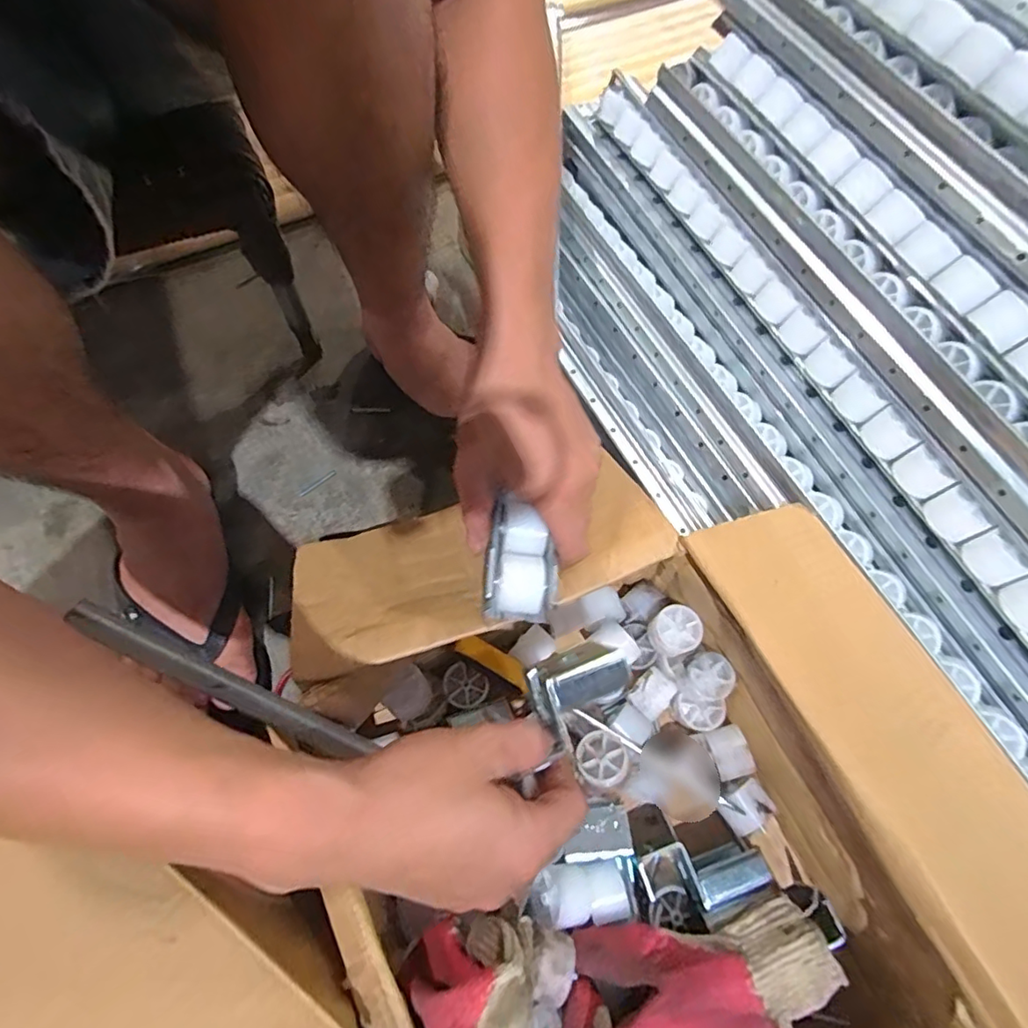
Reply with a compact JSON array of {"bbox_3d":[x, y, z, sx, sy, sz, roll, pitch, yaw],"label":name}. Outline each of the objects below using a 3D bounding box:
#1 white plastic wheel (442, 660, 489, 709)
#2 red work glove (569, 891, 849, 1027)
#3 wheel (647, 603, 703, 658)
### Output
[{"bbox_3d":[-0.038,0.130,0.417,0.034,0.008,0.029,28,69,11],"label":"white plastic wheel"},{"bbox_3d":[0.079,0.285,0.306,0.207,0.029,0.097,-29,70,-12],"label":"red work glove"},{"bbox_3d":[0.118,0.086,0.405,0.034,0.021,0.032,0,67,-1],"label":"wheel"}]

